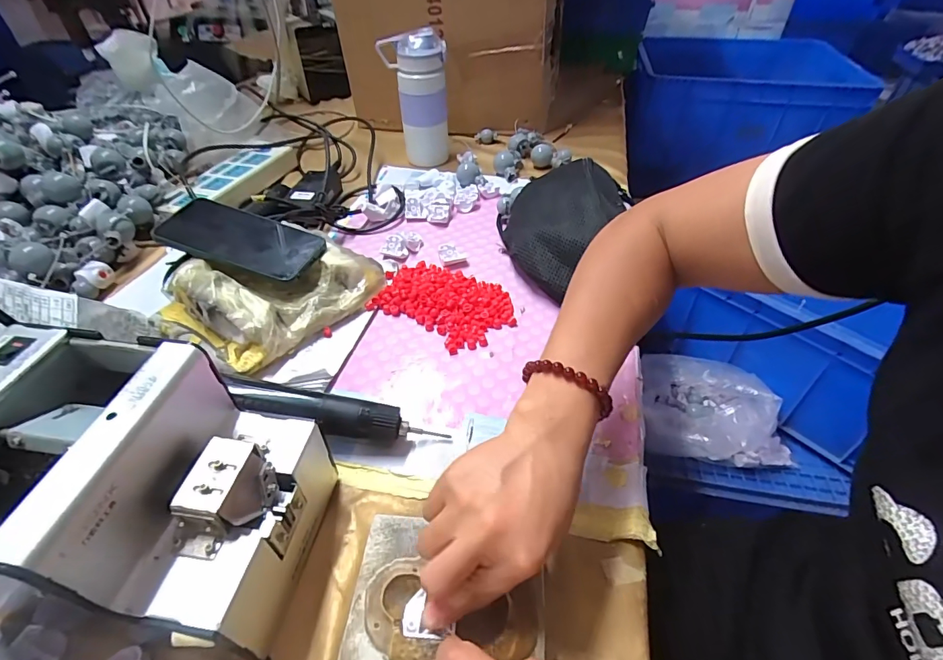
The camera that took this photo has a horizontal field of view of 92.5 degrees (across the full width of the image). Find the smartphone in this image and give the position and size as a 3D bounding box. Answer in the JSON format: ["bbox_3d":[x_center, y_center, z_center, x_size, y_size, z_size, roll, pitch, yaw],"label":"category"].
[{"bbox_3d":[-0.252,-0.101,0.488,0.177,0.009,0.075,18,51,11],"label":"smartphone"}]

